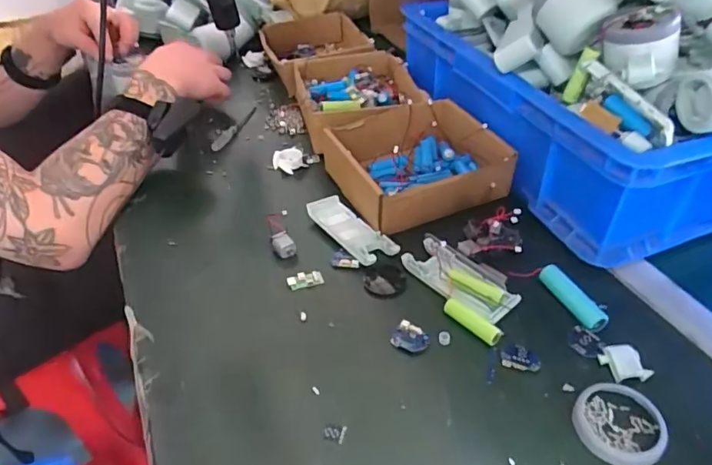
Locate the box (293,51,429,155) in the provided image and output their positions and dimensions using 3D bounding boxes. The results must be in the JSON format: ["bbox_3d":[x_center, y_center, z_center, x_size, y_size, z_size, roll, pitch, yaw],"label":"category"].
[{"bbox_3d":[0.001,-0.166,0.678,0.150,0.053,0.193,-10,41,-11],"label":"box"}]

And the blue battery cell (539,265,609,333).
[{"bbox_3d":[0.182,0.055,0.444,0.018,0.014,0.068,-18,43,-19],"label":"blue battery cell"}]

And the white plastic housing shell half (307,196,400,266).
[{"bbox_3d":[-0.004,-0.004,0.518,0.042,0.013,0.101,-27,47,-27],"label":"white plastic housing shell half"}]

